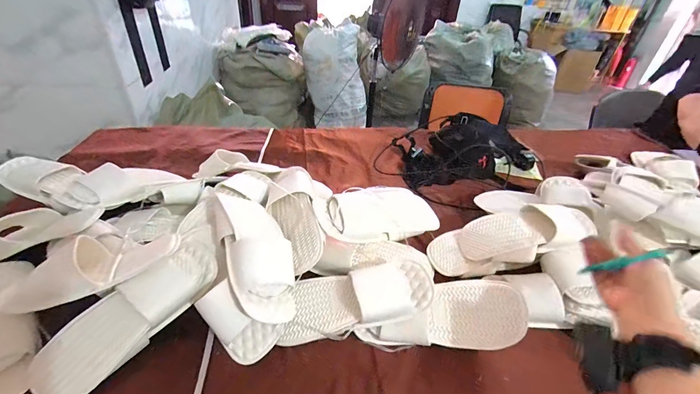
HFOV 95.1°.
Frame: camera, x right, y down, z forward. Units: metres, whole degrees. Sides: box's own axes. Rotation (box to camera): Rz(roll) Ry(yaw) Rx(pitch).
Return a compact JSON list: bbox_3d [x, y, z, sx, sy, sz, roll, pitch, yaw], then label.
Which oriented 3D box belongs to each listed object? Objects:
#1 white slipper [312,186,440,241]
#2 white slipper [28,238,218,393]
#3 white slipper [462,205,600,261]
[{"bbox_3d":[0.053,0.033,0.634,0.258,0.104,0.063,0,5,-26],"label":"white slipper"},{"bbox_3d":[-0.313,0.164,0.459,0.098,0.055,0.263,30,61,33],"label":"white slipper"},{"bbox_3d":[0.340,0.062,0.616,0.252,0.062,0.105,-13,35,0],"label":"white slipper"}]

